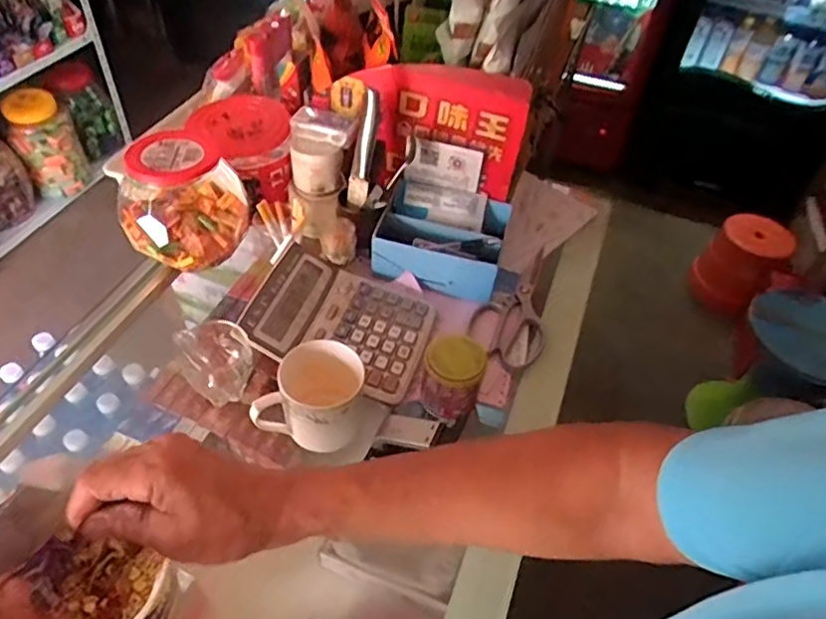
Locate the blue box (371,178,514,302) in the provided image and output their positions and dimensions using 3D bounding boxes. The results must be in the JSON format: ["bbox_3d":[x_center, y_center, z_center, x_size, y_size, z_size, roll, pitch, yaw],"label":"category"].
[{"bbox_3d":[0.037,-0.092,0.778,0.152,0.070,0.118,14,47,8],"label":"blue box"}]

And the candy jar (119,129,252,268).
[{"bbox_3d":[-0.278,-0.129,0.722,0.127,0.116,0.113,12,47,6],"label":"candy jar"}]

